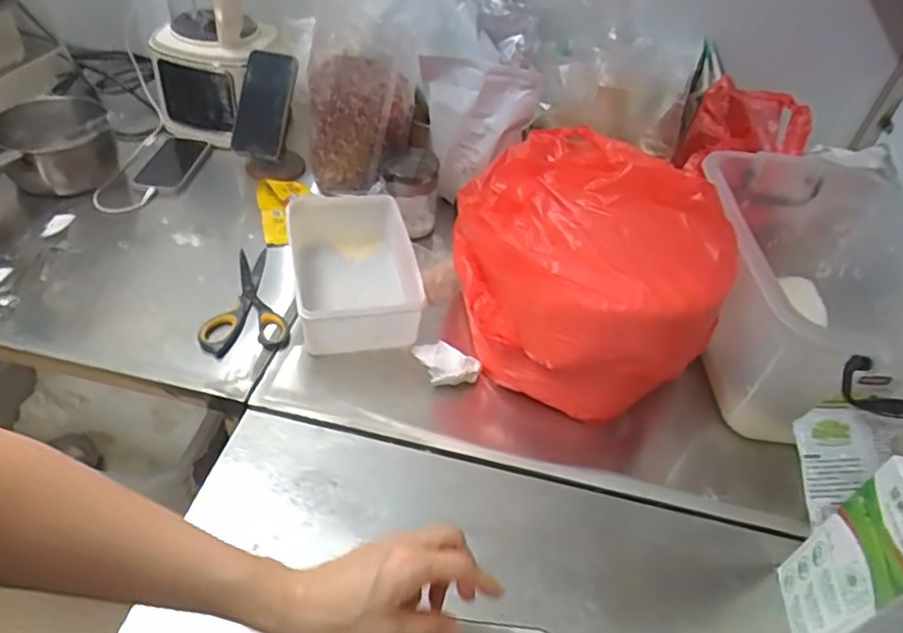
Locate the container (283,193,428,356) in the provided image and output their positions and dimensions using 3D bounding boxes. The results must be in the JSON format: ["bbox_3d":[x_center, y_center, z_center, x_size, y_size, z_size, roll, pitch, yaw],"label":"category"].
[{"bbox_3d":[-0.126,-0.059,0.788,0.143,0.077,0.236,-7,46,-14],"label":"container"}]

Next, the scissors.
[{"bbox_3d":[-0.265,-0.019,0.768,0.099,0.015,0.172,-11,47,-17],"label":"scissors"}]

